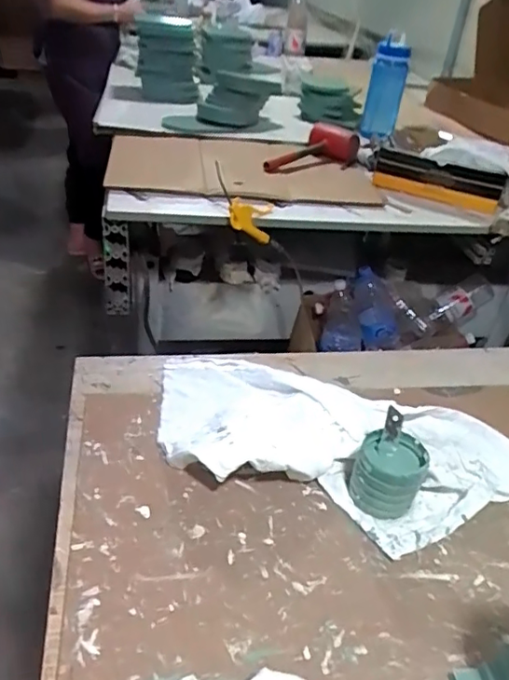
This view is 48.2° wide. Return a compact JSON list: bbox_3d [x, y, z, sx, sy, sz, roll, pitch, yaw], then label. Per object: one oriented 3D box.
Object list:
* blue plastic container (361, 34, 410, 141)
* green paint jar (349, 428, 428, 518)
[{"bbox_3d":[0.360,-0.693,1.559,0.092,0.249,0.095,12,36,6],"label":"blue plastic container"},{"bbox_3d":[0.131,0.134,0.564,0.065,0.060,0.062,5,36,-4],"label":"green paint jar"}]

